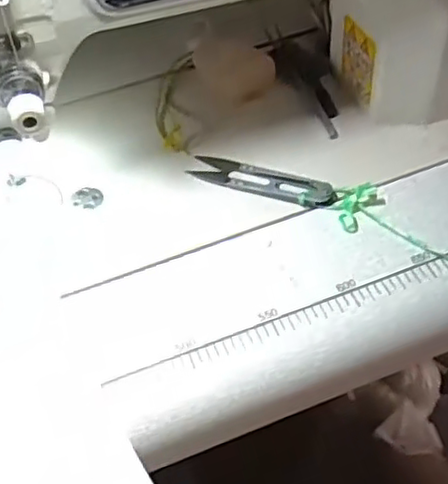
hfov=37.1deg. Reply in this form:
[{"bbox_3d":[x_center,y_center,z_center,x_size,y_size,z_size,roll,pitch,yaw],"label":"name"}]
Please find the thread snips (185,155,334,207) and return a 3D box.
[{"bbox_3d":[0.025,-0.043,0.445,0.100,0.007,0.025,15,53,17],"label":"thread snips"}]

